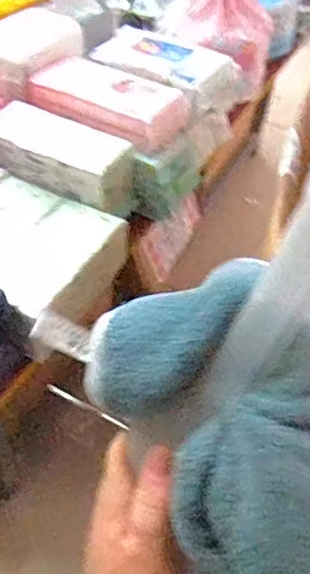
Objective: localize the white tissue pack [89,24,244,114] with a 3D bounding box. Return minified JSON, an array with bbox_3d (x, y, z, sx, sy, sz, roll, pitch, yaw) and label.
[{"bbox_3d":[0.002,-0.290,0.726,0.191,0.043,0.109,28,51,20],"label":"white tissue pack"}]

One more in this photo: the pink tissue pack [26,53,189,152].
[{"bbox_3d":[-0.056,-0.224,0.669,0.177,0.033,0.096,29,51,21],"label":"pink tissue pack"}]

